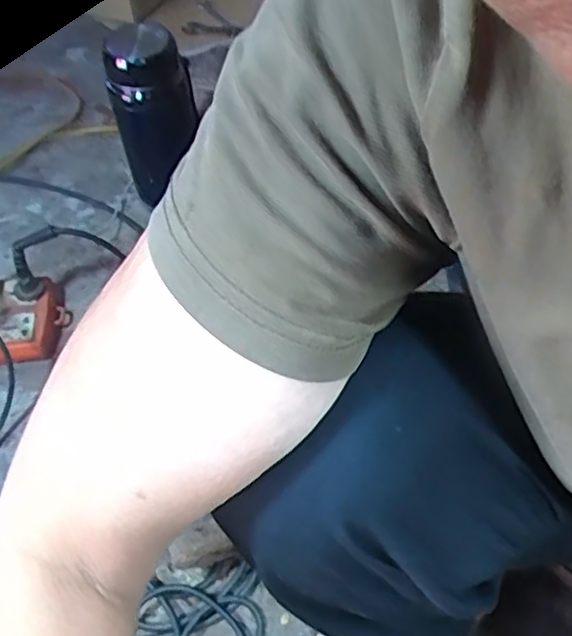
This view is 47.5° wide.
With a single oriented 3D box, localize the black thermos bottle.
[{"bbox_3d":[-0.163,-0.247,0.831,0.096,0.230,0.084,-23,52,-17],"label":"black thermos bottle"}]

